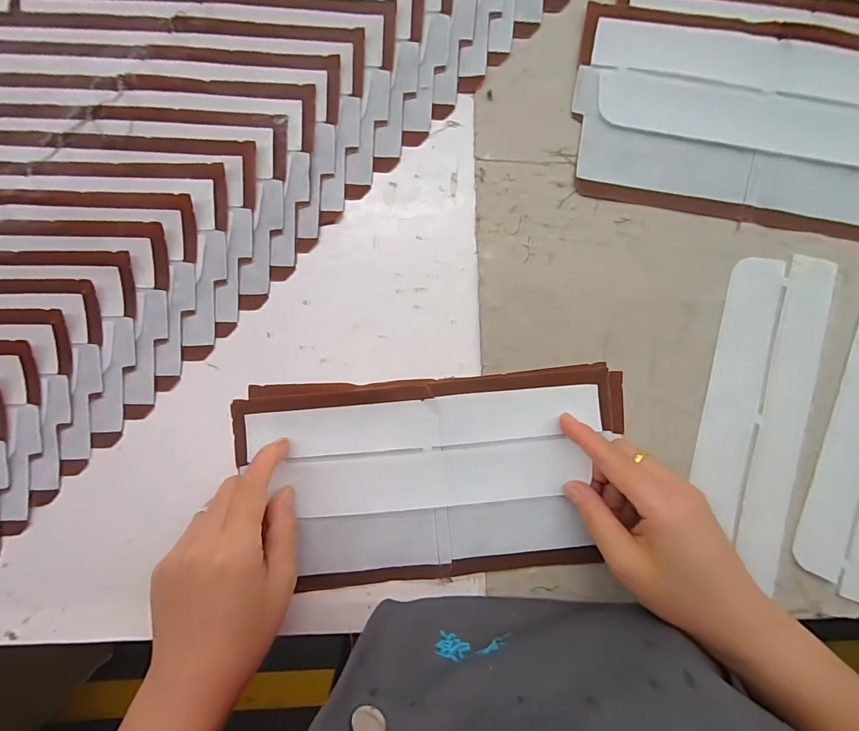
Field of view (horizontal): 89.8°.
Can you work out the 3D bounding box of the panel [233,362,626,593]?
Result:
[{"bbox_3d":[0.004,0.072,0.278,0.243,0.011,0.127,-4,88,-1],"label":"panel"}]

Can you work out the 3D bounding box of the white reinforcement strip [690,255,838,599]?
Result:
[{"bbox_3d":[0.222,0.030,0.290,0.072,0.006,0.209,12,89,2],"label":"white reinforcement strip"}]

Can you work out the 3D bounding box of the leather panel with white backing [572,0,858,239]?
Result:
[{"bbox_3d":[0.219,-0.161,0.285,0.242,0.010,0.123,10,91,-2],"label":"leather panel with white backing"}]

